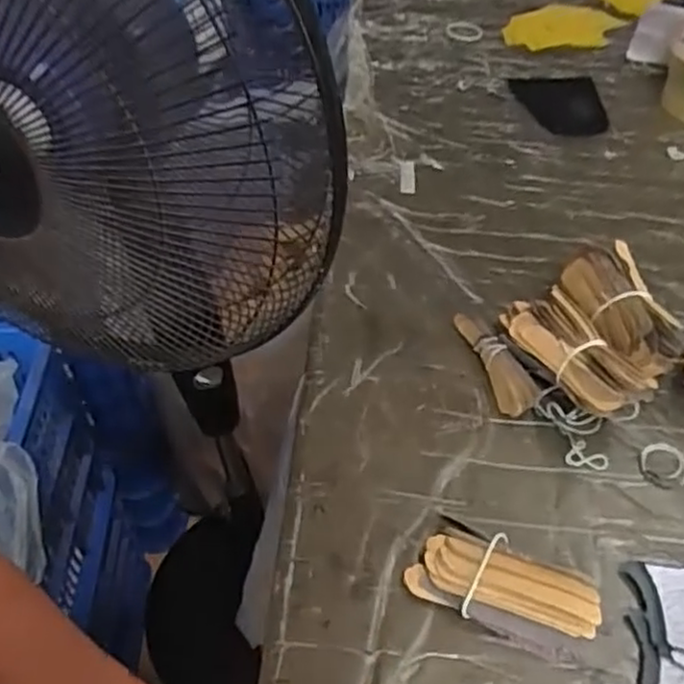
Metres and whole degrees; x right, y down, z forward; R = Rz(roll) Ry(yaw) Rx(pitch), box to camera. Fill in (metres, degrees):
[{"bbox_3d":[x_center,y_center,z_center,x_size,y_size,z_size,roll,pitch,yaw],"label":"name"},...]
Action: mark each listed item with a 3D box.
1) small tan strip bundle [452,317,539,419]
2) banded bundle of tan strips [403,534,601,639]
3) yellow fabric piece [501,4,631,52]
[{"bbox_3d":[0.117,0.014,0.542,0.026,0.020,0.095,-14,48,-12],"label":"small tan strip bundle"},{"bbox_3d":[0.094,0.142,0.422,0.106,0.021,0.044,11,48,11],"label":"banded bundle of tan strips"},{"bbox_3d":[0.301,-0.424,0.967,0.171,0.013,0.113,-17,52,-15],"label":"yellow fabric piece"}]

